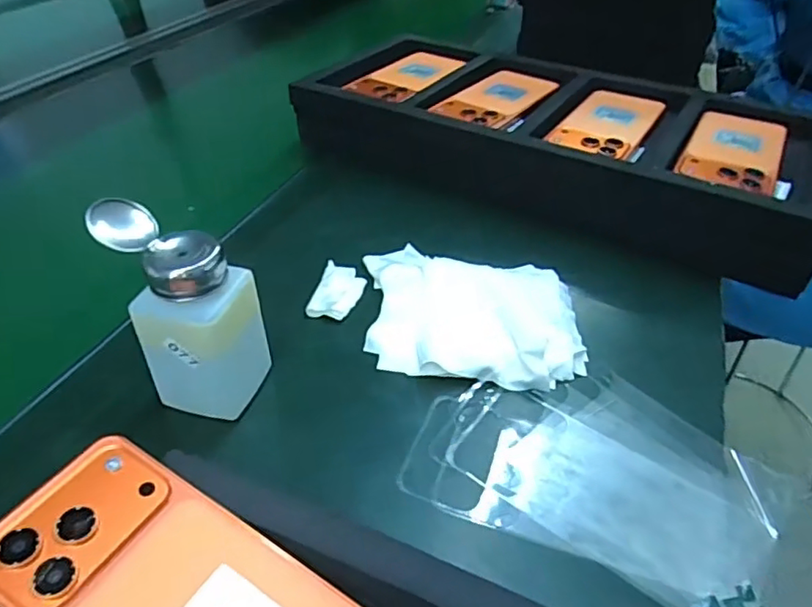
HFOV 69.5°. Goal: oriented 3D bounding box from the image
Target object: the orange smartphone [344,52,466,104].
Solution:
[{"bbox_3d":[0.004,-0.254,0.649,0.075,0.007,0.142,23,46,26],"label":"orange smartphone"}]

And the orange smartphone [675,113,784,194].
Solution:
[{"bbox_3d":[0.295,-0.138,0.525,0.076,0.017,0.159,20,44,23],"label":"orange smartphone"}]

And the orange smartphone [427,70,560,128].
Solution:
[{"bbox_3d":[0.097,-0.215,0.609,0.077,0.009,0.158,23,45,26],"label":"orange smartphone"}]

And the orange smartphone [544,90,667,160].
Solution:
[{"bbox_3d":[0.195,-0.175,0.564,0.073,0.009,0.153,22,45,25],"label":"orange smartphone"}]

